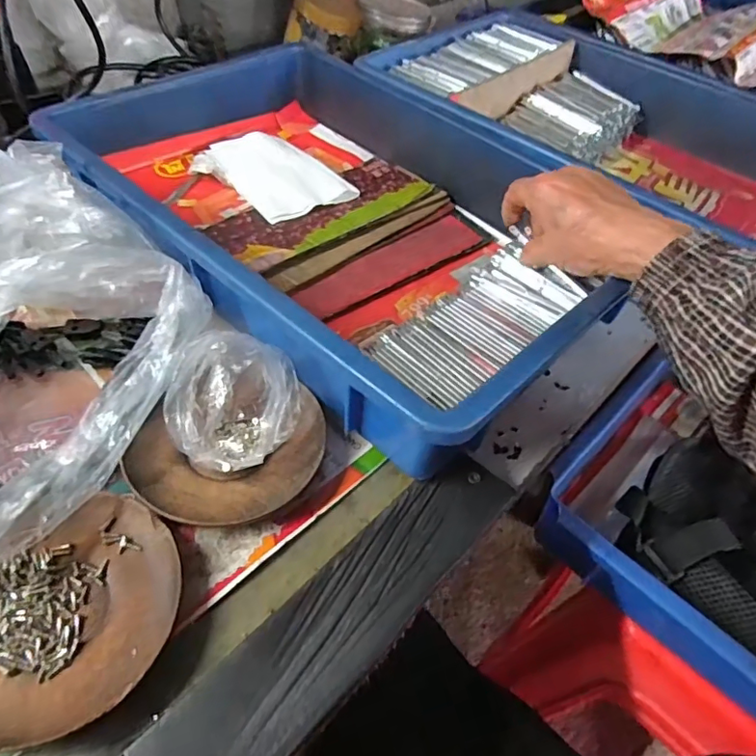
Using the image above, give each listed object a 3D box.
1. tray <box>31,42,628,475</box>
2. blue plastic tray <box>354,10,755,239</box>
[{"bbox_3d":[-0.027,-0.148,0.455,0.430,0.093,0.310,37,56,23],"label":"tray"},{"bbox_3d":[0.235,-0.272,0.591,0.325,0.097,0.434,-35,62,-30],"label":"blue plastic tray"}]

